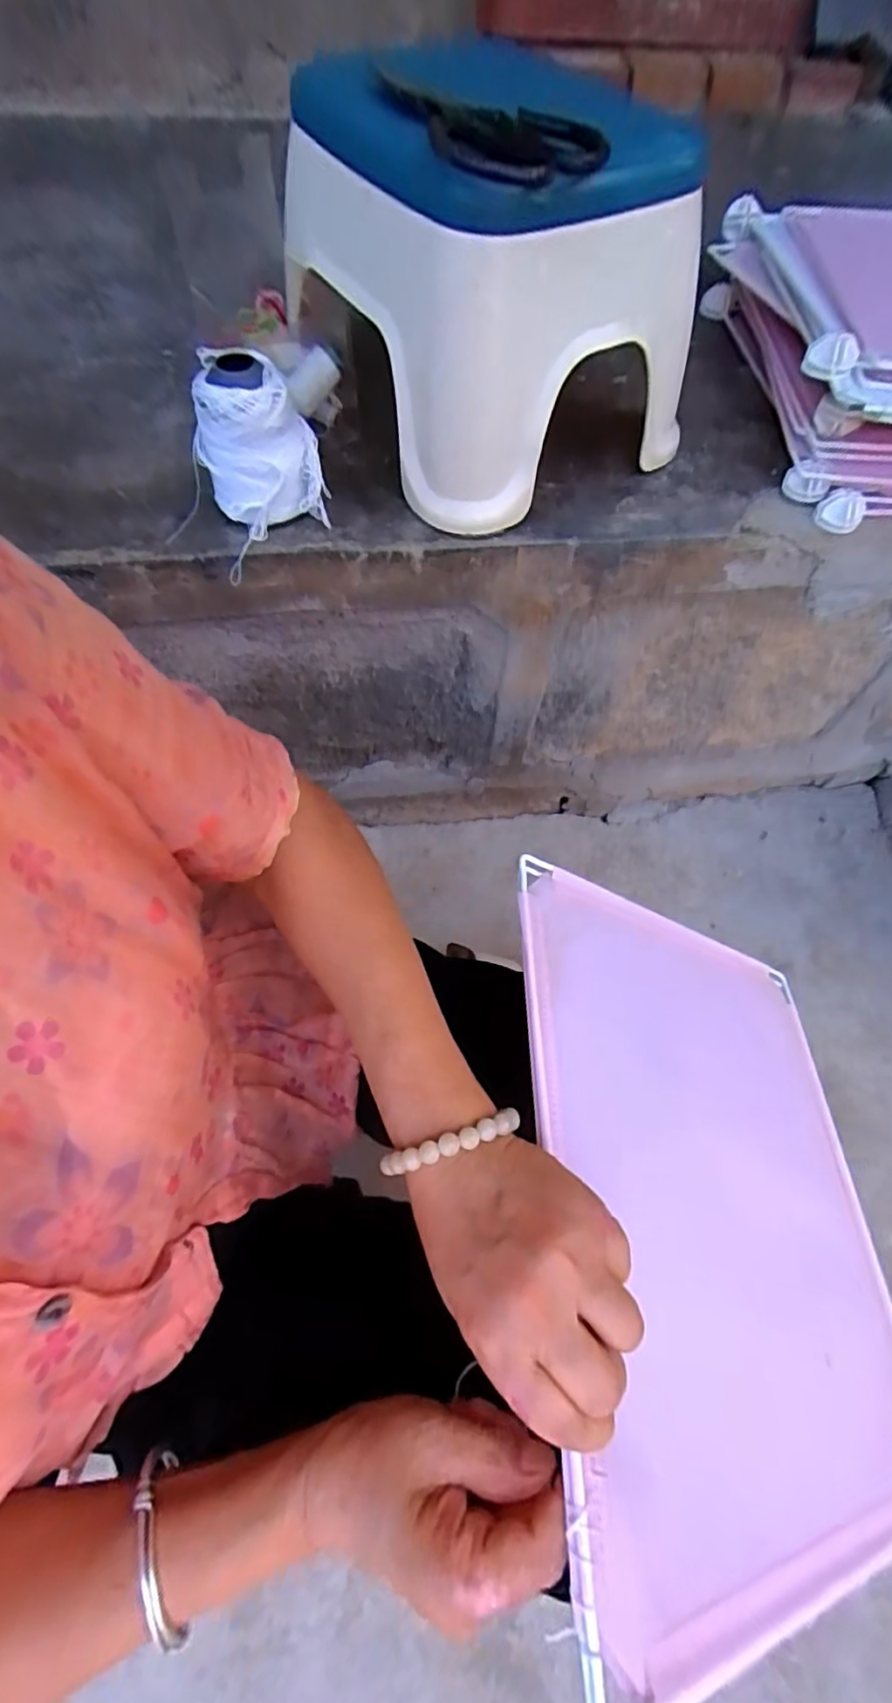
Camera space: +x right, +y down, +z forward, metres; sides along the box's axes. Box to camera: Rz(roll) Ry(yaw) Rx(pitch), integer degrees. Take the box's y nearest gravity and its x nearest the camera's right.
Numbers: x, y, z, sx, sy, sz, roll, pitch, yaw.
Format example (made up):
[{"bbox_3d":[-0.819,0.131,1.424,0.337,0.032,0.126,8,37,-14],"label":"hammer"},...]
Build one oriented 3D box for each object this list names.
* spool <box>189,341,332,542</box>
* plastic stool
[{"bbox_3d":[-0.140,-0.302,0.445,0.079,0.092,0.067,-18,65,-11],"label":"spool"},{"bbox_3d":[0.023,-0.431,0.452,0.211,0.187,0.279,-29,68,-16],"label":"plastic stool"}]

